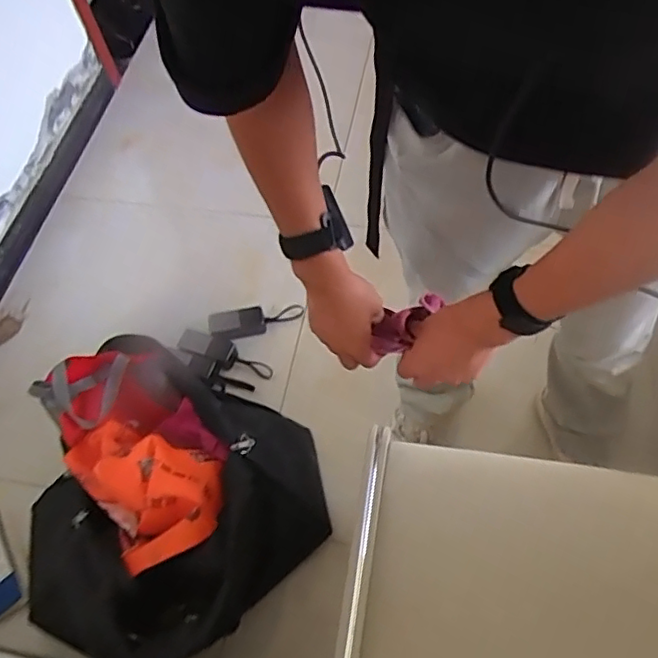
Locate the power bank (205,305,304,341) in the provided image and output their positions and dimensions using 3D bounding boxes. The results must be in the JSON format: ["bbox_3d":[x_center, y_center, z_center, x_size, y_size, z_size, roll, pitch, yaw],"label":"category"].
[{"bbox_3d":[-0.169,-0.019,1.364,0.220,0.033,0.064,-9,59,-18],"label":"power bank"}]

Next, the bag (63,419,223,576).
[{"bbox_3d":[-0.301,0.243,0.970,0.203,0.115,0.292,-33,63,-15],"label":"bag"}]

